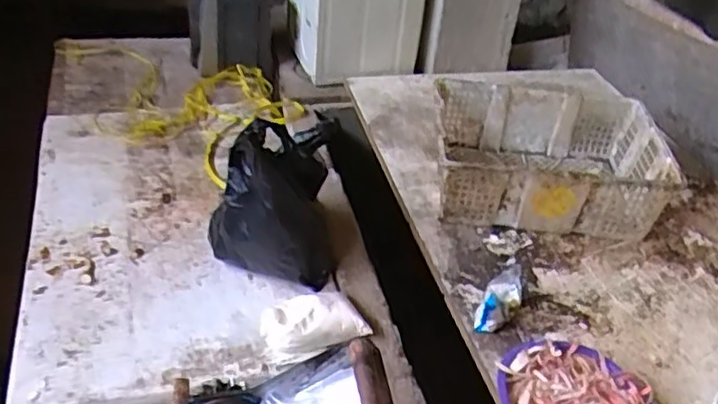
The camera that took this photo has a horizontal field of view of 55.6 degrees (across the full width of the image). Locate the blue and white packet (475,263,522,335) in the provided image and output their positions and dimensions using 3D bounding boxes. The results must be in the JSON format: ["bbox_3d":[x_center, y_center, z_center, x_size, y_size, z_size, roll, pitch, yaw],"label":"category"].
[{"bbox_3d":[0.254,0.165,1.200,0.061,0.060,0.165,20,39,18],"label":"blue and white packet"}]

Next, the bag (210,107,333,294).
[{"bbox_3d":[-0.149,-0.003,1.219,0.233,0.284,0.193,-1,37,-10],"label":"bag"}]

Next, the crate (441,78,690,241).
[{"bbox_3d":[0.405,-0.100,1.499,0.472,0.153,0.399,9,37,4],"label":"crate"}]

